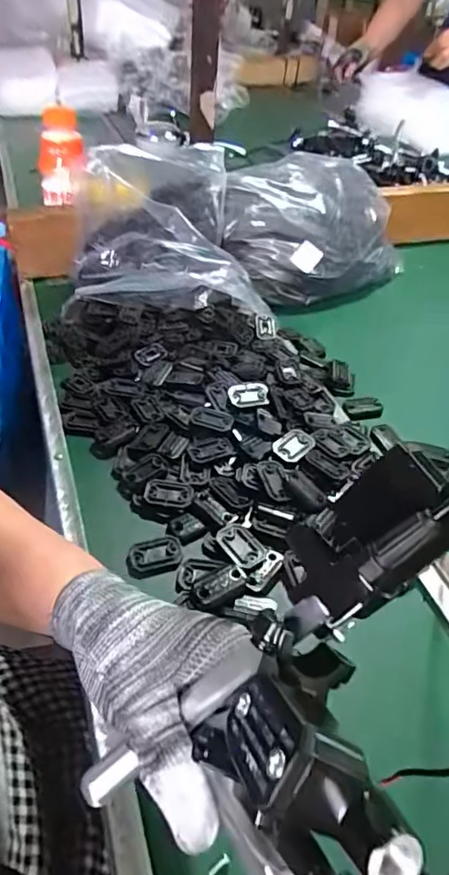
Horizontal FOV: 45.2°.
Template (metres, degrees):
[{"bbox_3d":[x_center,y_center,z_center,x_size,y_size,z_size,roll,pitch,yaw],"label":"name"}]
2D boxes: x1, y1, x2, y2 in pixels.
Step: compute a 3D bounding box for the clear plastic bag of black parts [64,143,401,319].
[{"bbox_3d":[0.032,-0.274,0.705,0.447,0.138,0.230,-11,46,-15],"label":"clear plastic bag of black parts"}]

